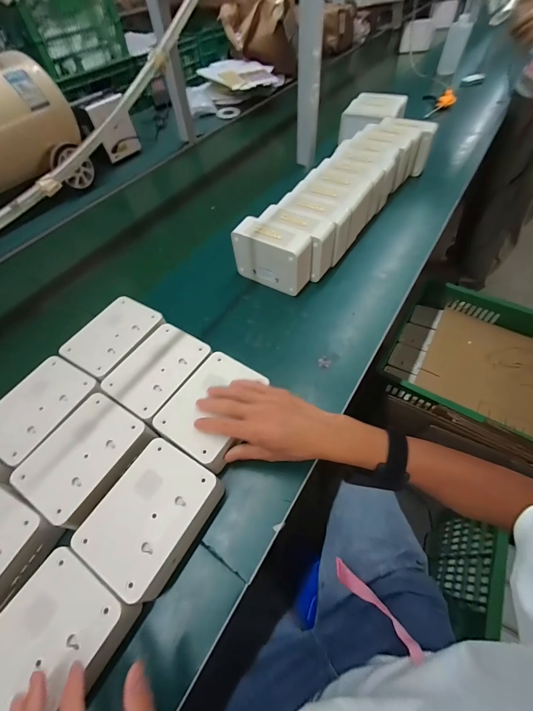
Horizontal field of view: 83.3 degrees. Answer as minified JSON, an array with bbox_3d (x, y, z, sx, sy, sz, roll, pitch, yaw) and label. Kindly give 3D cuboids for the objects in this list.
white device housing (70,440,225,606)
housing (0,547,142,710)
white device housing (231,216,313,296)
[{"bbox_3d":[-0.133,0.186,0.357,0.109,0.047,0.138,25,61,19],"label":"white device housing"},{"bbox_3d":[-0.209,0.281,0.286,0.108,0.047,0.135,25,61,19],"label":"housing"},{"bbox_3d":[0.011,-0.183,0.558,0.134,0.097,0.053,26,61,20],"label":"white device housing"}]

